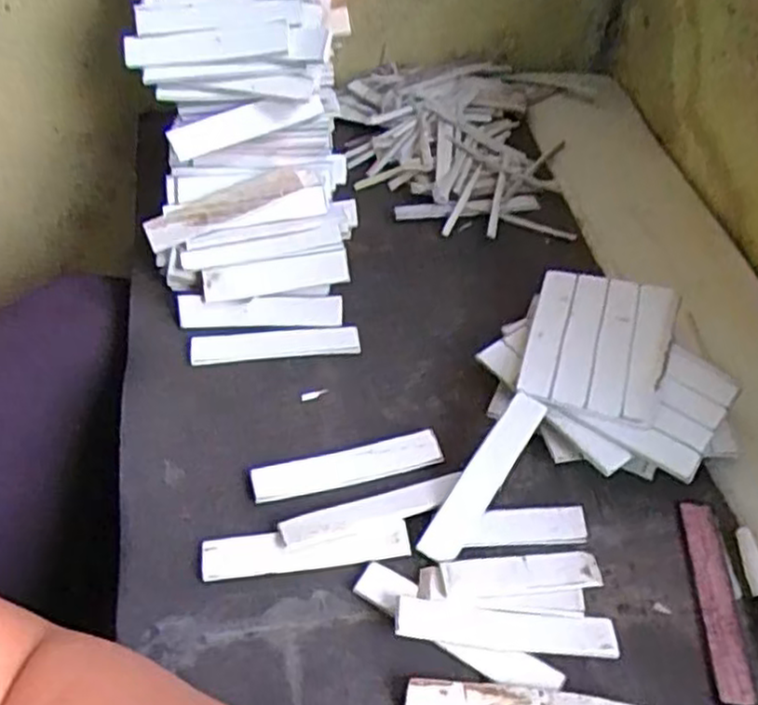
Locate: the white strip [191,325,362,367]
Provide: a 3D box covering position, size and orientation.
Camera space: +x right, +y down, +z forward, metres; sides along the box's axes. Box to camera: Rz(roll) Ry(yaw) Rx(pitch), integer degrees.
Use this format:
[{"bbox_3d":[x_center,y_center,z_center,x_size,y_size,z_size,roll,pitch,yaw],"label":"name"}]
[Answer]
[{"bbox_3d":[-0.068,-0.005,0.476,0.108,0.005,0.022,-4,50,-5],"label":"white strip"}]

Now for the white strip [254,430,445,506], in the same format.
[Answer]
[{"bbox_3d":[-0.018,0.066,0.415,0.108,0.006,0.022,-11,51,-11],"label":"white strip"}]

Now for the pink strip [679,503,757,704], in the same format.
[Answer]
[{"bbox_3d":[0.174,0.125,0.373,0.018,0.004,0.105,5,50,2],"label":"pink strip"}]

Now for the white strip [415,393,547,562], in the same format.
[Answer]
[{"bbox_3d":[0.058,0.070,0.402,0.021,0.010,0.105,30,71,22],"label":"white strip"}]

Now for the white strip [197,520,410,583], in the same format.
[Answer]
[{"bbox_3d":[-0.038,0.103,0.379,0.107,0.005,0.021,-5,50,-5],"label":"white strip"}]

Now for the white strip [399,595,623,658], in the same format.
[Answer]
[{"bbox_3d":[0.062,0.134,0.353,0.106,0.005,0.020,4,50,2],"label":"white strip"}]

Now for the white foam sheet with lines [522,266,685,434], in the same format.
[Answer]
[{"bbox_3d":[0.135,-0.006,0.443,0.082,0.006,0.109,14,53,11],"label":"white foam sheet with lines"}]

